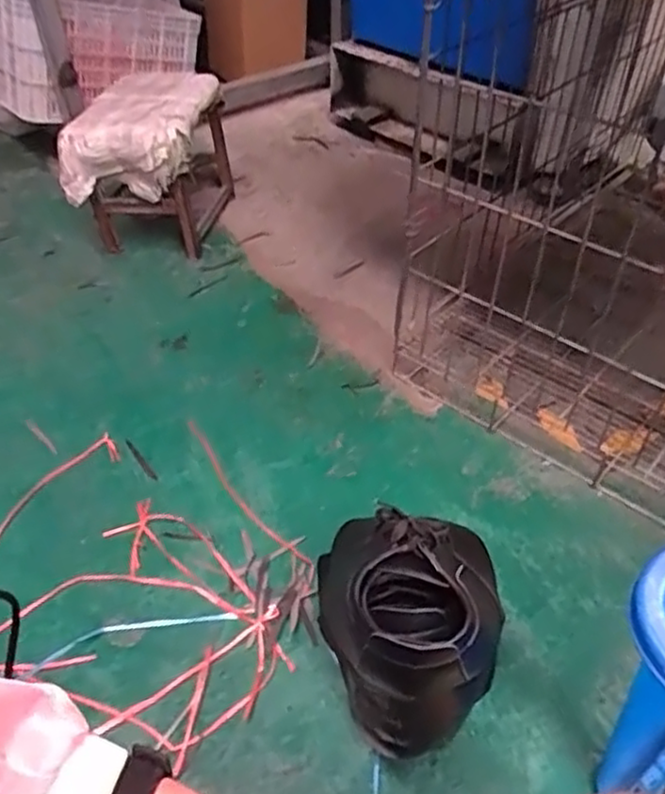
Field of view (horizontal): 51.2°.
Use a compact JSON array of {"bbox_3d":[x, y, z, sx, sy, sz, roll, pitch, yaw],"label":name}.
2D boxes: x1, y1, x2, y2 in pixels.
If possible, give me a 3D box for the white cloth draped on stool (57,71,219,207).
[{"bbox_3d":[-0.380,-0.536,1.425,0.239,0.145,0.359,8,45,8],"label":"white cloth draped on stool"}]

